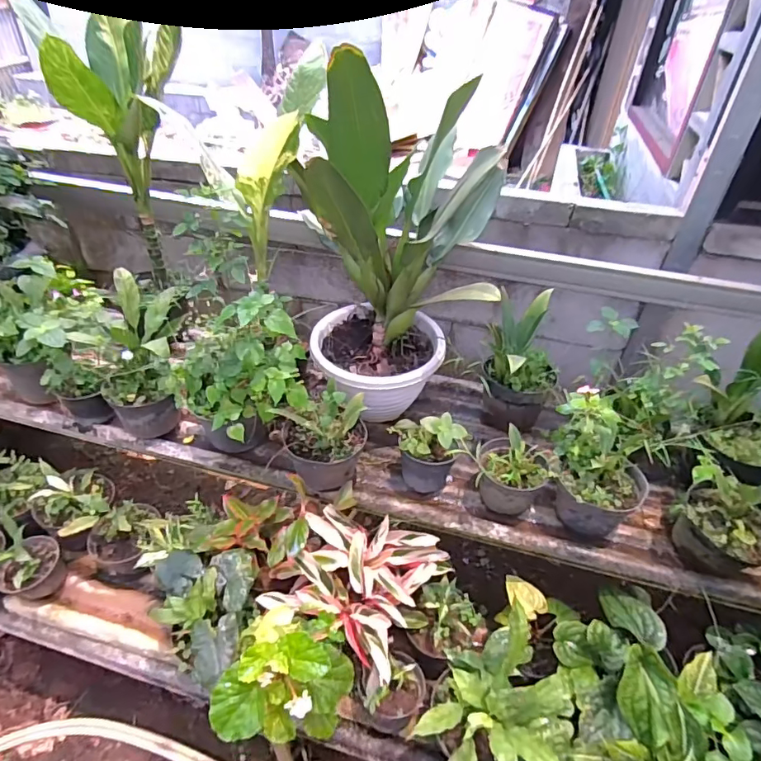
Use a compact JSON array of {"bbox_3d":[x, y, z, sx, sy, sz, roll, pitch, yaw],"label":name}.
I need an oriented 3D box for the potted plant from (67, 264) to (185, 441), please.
[{"bbox_3d":[-0.564,-0.057,1.159,0.214,0.310,0.216,2,39,-1],"label":"potted plant"}]

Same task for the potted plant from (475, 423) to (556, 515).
[{"bbox_3d":[0.285,0.202,1.088,0.159,0.145,0.179,9,39,8],"label":"potted plant"}]

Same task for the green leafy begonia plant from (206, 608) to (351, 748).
[{"bbox_3d":[-0.162,0.506,0.844,0.203,0.221,0.221,13,40,12],"label":"green leafy begonia plant"}]

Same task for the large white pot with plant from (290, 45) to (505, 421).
[{"bbox_3d":[0.061,-0.309,1.151,0.402,0.686,0.574,7,39,5],"label":"large white pot with plant"}]

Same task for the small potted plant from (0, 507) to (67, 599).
[{"bbox_3d":[-0.842,0.416,1.158,0.126,0.187,0.138,11,39,10],"label":"small potted plant"}]

